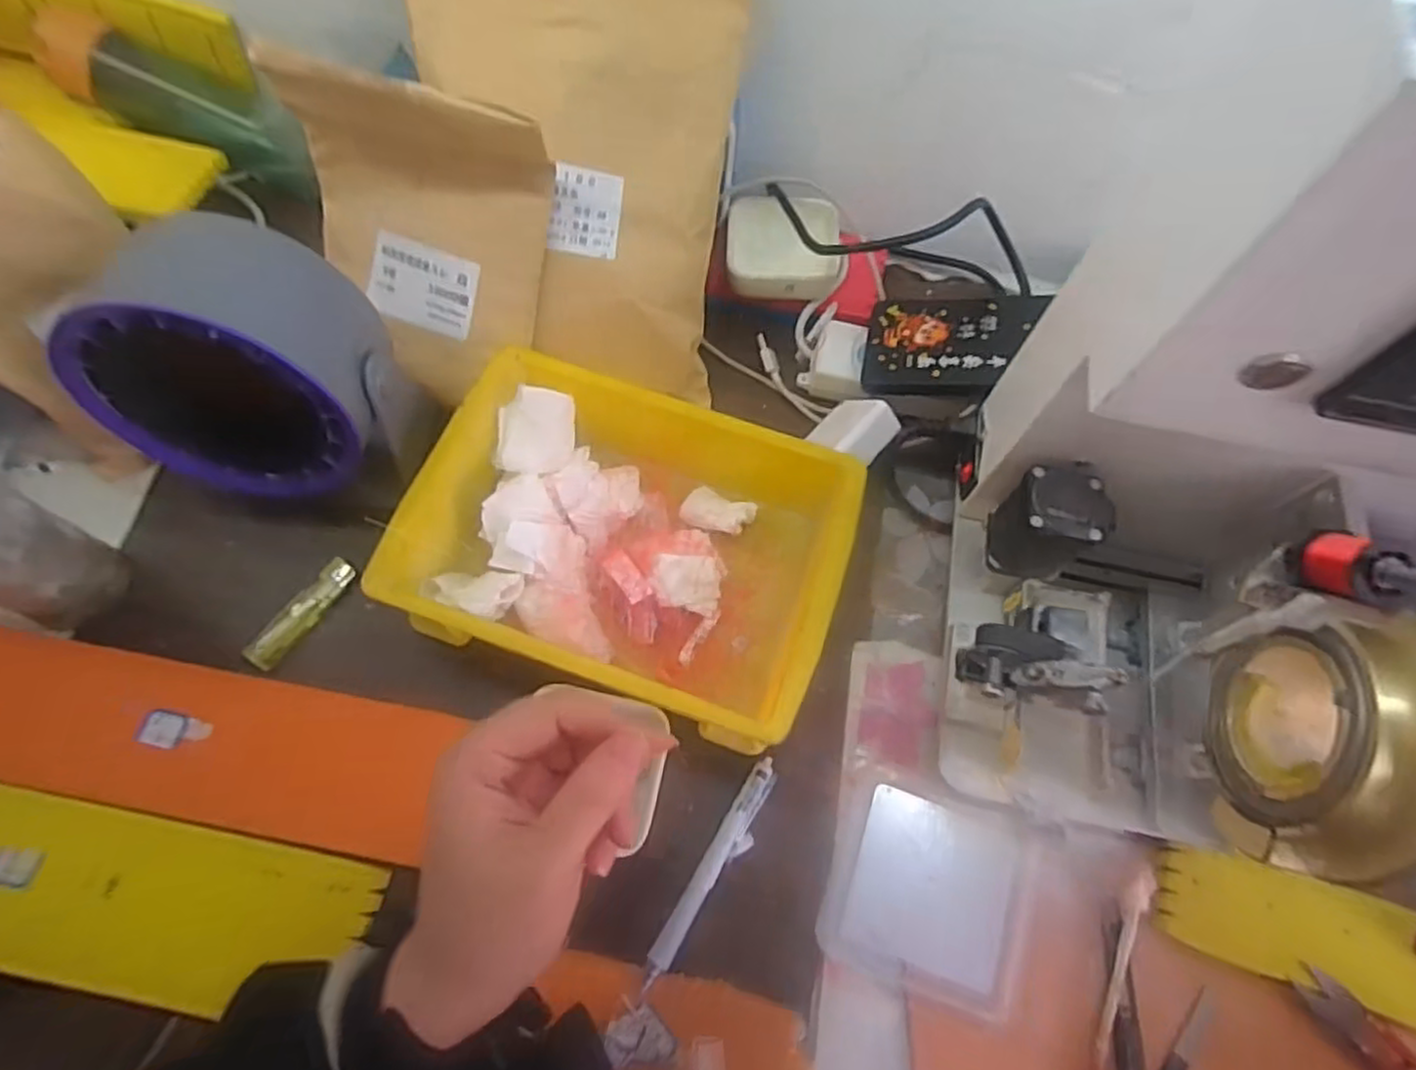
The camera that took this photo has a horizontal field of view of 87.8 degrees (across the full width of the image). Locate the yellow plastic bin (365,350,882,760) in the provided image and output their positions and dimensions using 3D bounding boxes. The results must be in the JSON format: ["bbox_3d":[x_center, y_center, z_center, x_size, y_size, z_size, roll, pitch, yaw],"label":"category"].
[{"bbox_3d":[-0.048,0.003,0.455,0.254,0.071,0.188,18,67,5],"label":"yellow plastic bin"}]

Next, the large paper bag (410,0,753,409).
[{"bbox_3d":[-0.083,-0.236,0.471,0.207,0.048,0.286,1,107,-6],"label":"large paper bag"}]

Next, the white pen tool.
[{"bbox_3d":[0.005,0.182,0.402,0.019,0.008,0.129,30,68,10],"label":"white pen tool"}]

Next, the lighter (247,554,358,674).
[{"bbox_3d":[-0.254,0.047,0.459,0.019,0.015,0.077,30,68,10],"label":"lighter"}]

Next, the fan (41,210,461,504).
[{"bbox_3d":[-0.257,-0.096,0.414,0.173,0.143,0.088,8,66,1],"label":"fan"}]

